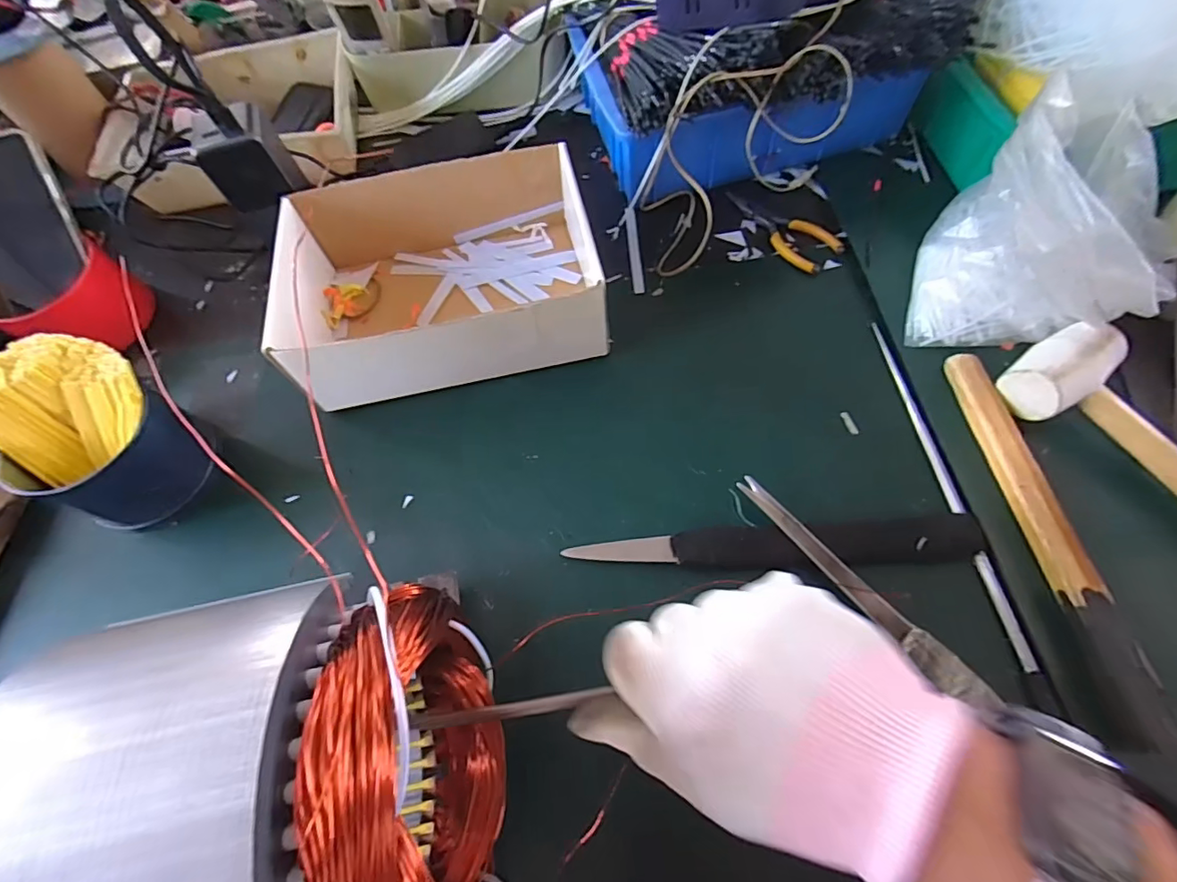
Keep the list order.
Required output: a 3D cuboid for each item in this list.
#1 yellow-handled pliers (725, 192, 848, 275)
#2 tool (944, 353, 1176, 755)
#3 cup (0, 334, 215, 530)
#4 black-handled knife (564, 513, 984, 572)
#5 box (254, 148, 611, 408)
[{"bbox_3d":[0.171,-0.197,0.478,0.044,0.009,0.117,-40,69,-14],"label":"yellow-handled pliers"},{"bbox_3d":[0.295,0.053,0.340,0.024,0.022,0.252,-7,65,0],"label":"tool"},{"bbox_3d":[-0.344,-0.001,0.372,0.109,0.101,0.101,-1,65,3],"label":"cup"},{"bbox_3d":[0.125,0.072,0.353,0.268,0.021,0.031,-5,66,1],"label":"black-handled knife"},{"bbox_3d":[-0.120,-0.144,0.435,0.235,0.080,0.192,-12,65,-2],"label":"box"}]

